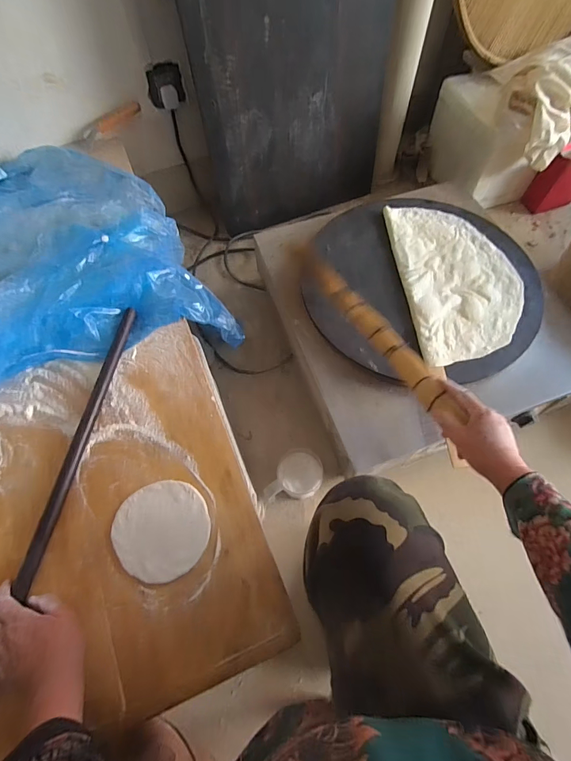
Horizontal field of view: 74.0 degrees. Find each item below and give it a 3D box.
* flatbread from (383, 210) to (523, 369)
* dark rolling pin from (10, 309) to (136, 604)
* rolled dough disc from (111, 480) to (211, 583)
[{"bbox_3d":[0.382,-0.235,0.838,0.251,0.012,0.431,-4,63,-2],"label":"flatbread"},{"bbox_3d":[-0.337,0.179,0.549,0.027,0.021,0.673,8,66,4],"label":"dark rolling pin"},{"bbox_3d":[-0.173,0.207,0.528,0.129,0.015,0.126,-1,63,1],"label":"rolled dough disc"}]

